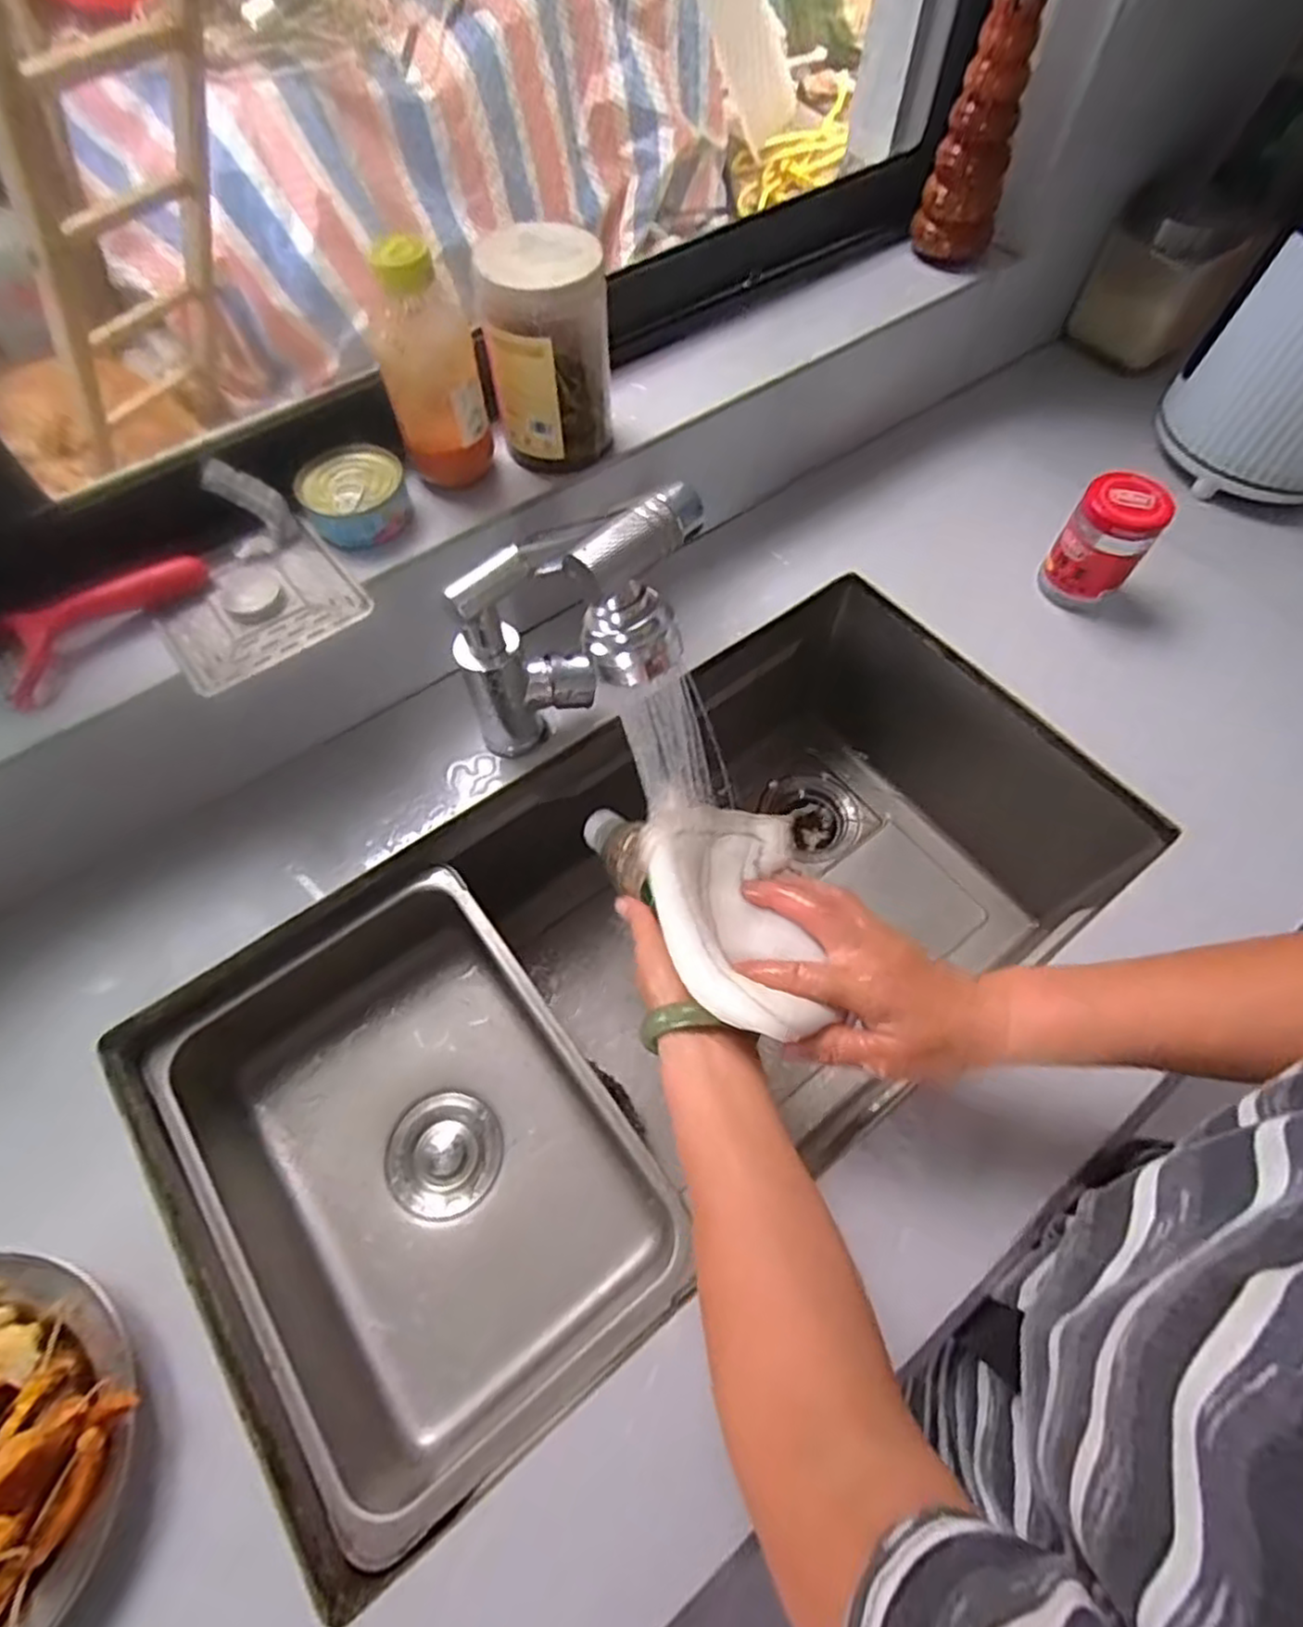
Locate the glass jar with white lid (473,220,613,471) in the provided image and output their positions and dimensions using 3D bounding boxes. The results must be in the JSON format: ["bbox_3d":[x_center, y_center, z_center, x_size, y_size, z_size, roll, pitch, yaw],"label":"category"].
[{"bbox_3d":[-0.074,-0.320,0.512,0.090,0.124,0.070,-10,62,-5],"label":"glass jar with white lid"}]

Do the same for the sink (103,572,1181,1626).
[{"bbox_3d":[0.017,0.125,0.616,0.714,0.208,0.355,-34,67,-17],"label":"sink"}]

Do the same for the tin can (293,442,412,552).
[{"bbox_3d":[-0.211,-0.225,0.520,0.070,0.029,0.073,-11,62,-6],"label":"tin can"}]

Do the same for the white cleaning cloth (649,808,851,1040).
[{"bbox_3d":[0.049,0.043,0.454,0.102,0.047,0.199,1,36,1],"label":"white cleaning cloth"}]

